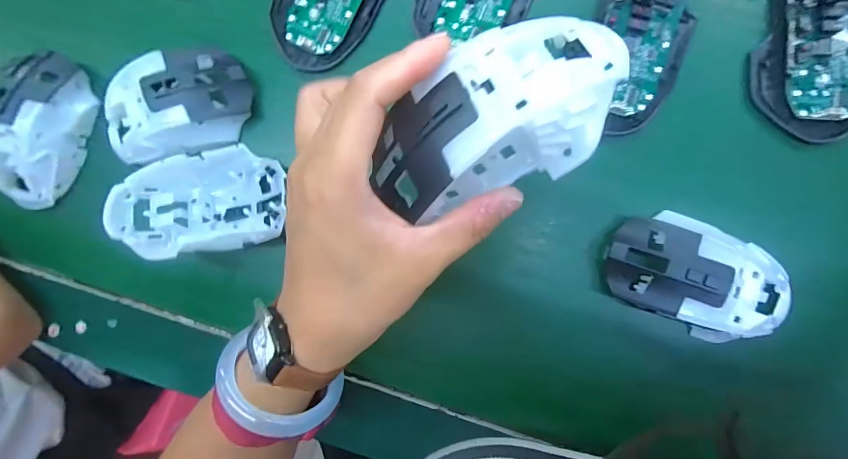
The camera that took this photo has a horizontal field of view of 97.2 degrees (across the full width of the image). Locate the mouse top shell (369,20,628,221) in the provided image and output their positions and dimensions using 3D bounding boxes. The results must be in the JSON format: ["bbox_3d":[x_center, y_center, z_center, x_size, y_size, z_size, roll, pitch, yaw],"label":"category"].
[{"bbox_3d":[0.027,-0.046,0.149,0.107,0.029,0.060,-25,89,4],"label":"mouse top shell"}]

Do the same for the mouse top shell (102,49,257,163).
[{"bbox_3d":[-0.182,-0.088,0.268,0.109,0.031,0.068,-13,90,4],"label":"mouse top shell"}]

